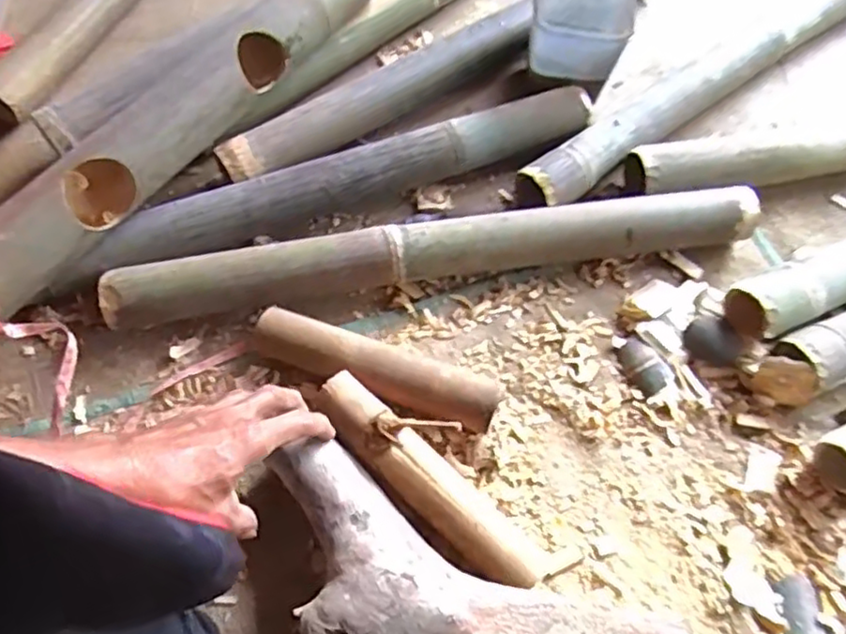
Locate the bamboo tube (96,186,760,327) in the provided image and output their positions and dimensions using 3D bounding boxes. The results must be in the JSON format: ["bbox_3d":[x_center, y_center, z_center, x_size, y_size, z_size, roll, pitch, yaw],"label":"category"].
[{"bbox_3d":[0.014,-0.068,0.703,0.665,0.067,0.064,-8,62,-5],"label":"bamboo tube"}]

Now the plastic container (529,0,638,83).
[{"bbox_3d":[0.179,-0.336,0.774,0.112,0.065,0.115,7,62,1],"label":"plastic container"}]

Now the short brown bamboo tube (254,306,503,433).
[{"bbox_3d":[-0.047,0.053,0.645,0.236,0.054,0.049,18,63,10],"label":"short brown bamboo tube"}]

